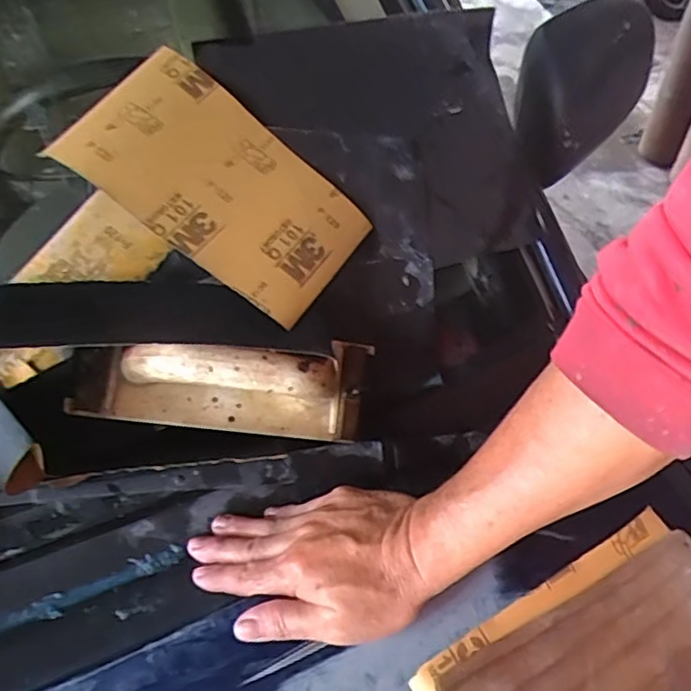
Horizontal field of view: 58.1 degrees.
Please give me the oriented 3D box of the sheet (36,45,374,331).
[{"bbox_3d":[-0.097,-0.130,0.492,0.227,0.013,0.140,38,61,1],"label":"sheet"}]

